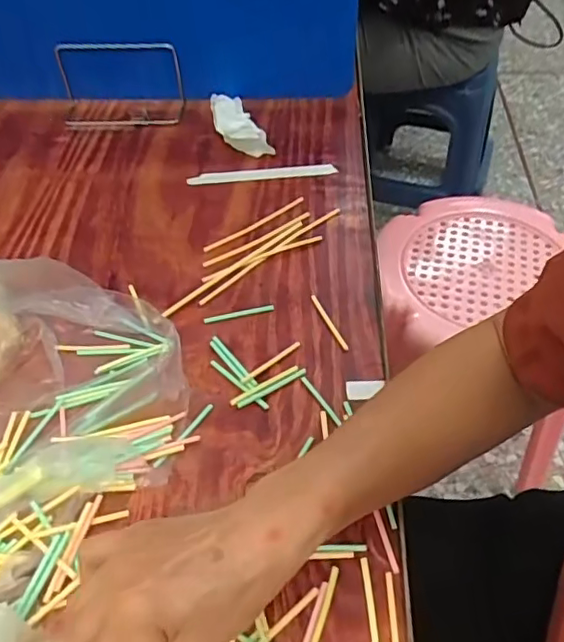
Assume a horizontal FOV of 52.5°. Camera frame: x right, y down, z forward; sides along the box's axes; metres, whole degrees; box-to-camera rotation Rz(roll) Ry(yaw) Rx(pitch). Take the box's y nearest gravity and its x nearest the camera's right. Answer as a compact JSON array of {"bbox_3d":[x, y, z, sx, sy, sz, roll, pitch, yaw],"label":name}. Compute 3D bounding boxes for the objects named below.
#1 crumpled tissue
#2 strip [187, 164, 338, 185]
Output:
[{"bbox_3d":[-0.052,-0.229,0.678,0.042,0.028,0.115,-20,53,-15],"label":"crumpled tissue"},{"bbox_3d":[-0.022,-0.163,0.635,0.162,0.008,0.014,-5,51,-3],"label":"strip"}]

